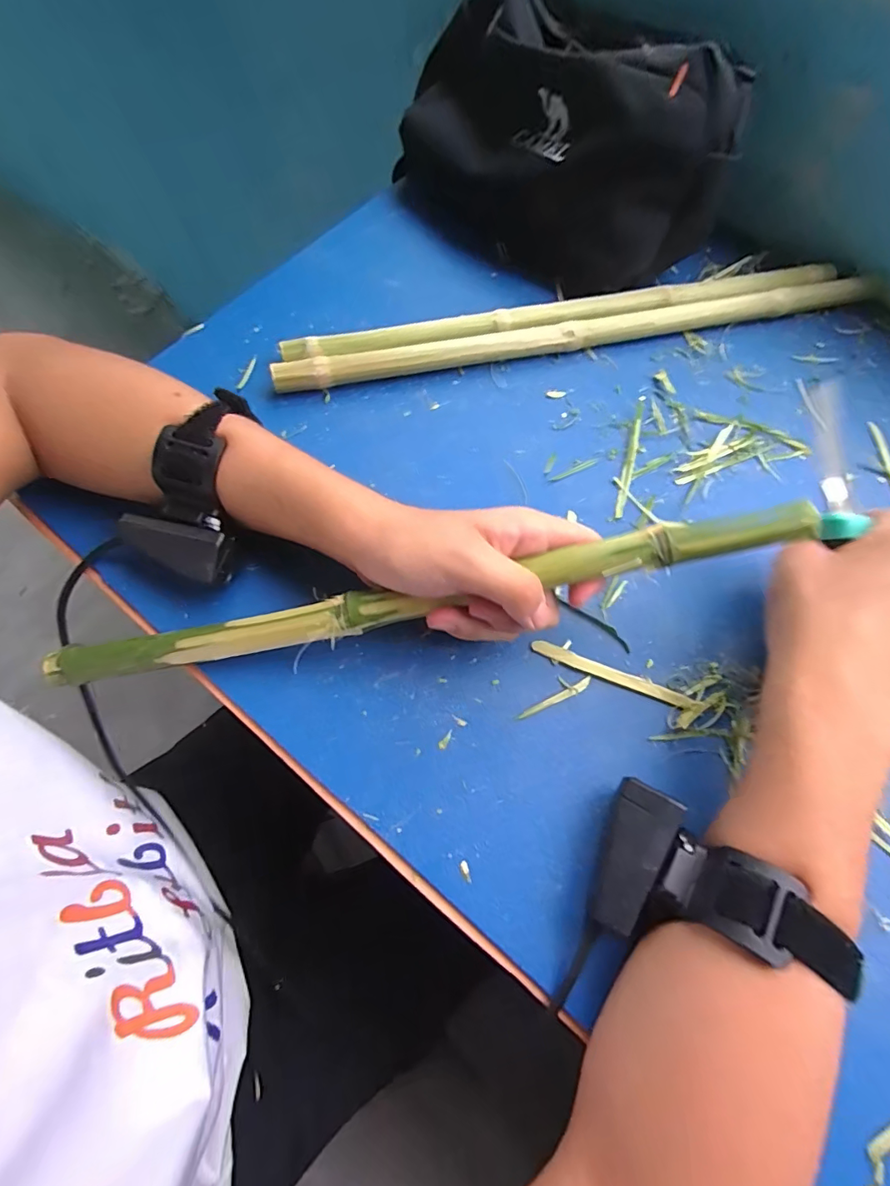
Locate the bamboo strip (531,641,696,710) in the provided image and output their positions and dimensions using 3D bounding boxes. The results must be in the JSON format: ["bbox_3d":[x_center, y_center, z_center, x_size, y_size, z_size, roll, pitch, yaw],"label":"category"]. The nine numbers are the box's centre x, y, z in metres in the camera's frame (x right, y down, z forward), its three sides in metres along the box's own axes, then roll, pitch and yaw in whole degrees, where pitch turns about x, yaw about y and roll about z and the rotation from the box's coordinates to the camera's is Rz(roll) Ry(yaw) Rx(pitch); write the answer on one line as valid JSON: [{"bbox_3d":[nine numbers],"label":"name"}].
[{"bbox_3d":[0.103,0.050,0.302,0.100,0.004,0.009,20,70,6],"label":"bamboo strip"}]

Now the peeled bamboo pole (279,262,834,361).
[{"bbox_3d":[0.105,-0.228,0.401,0.462,0.024,0.027,-13,70,-6],"label":"peeled bamboo pole"}]

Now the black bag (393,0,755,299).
[{"bbox_3d":[0.083,-0.372,0.402,0.289,0.131,0.157,43,74,14],"label":"black bag"}]

